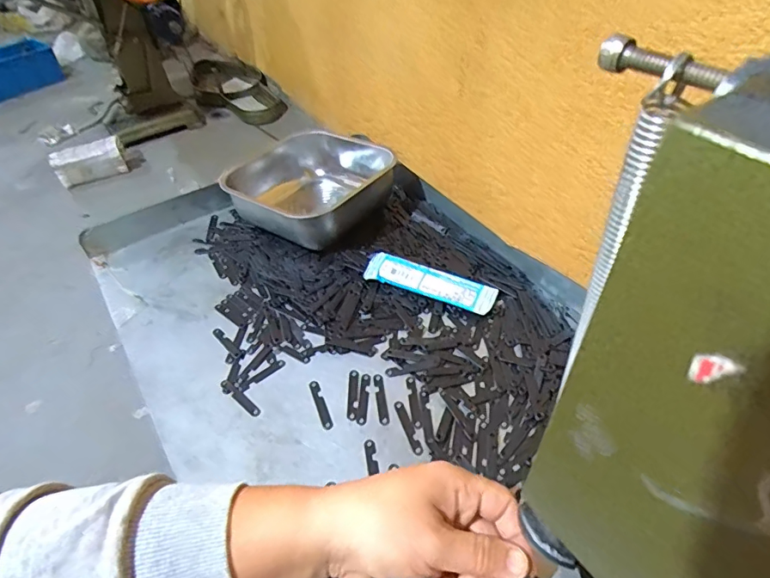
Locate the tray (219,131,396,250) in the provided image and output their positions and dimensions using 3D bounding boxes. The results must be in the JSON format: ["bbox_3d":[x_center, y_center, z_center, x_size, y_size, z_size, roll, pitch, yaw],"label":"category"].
[{"bbox_3d":[-0.086,-0.135,0.625,0.181,0.064,0.191,30,54,29],"label":"tray"}]

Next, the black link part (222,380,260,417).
[{"bbox_3d":[-0.132,0.100,0.445,0.049,0.005,0.009,31,54,29],"label":"black link part"}]

